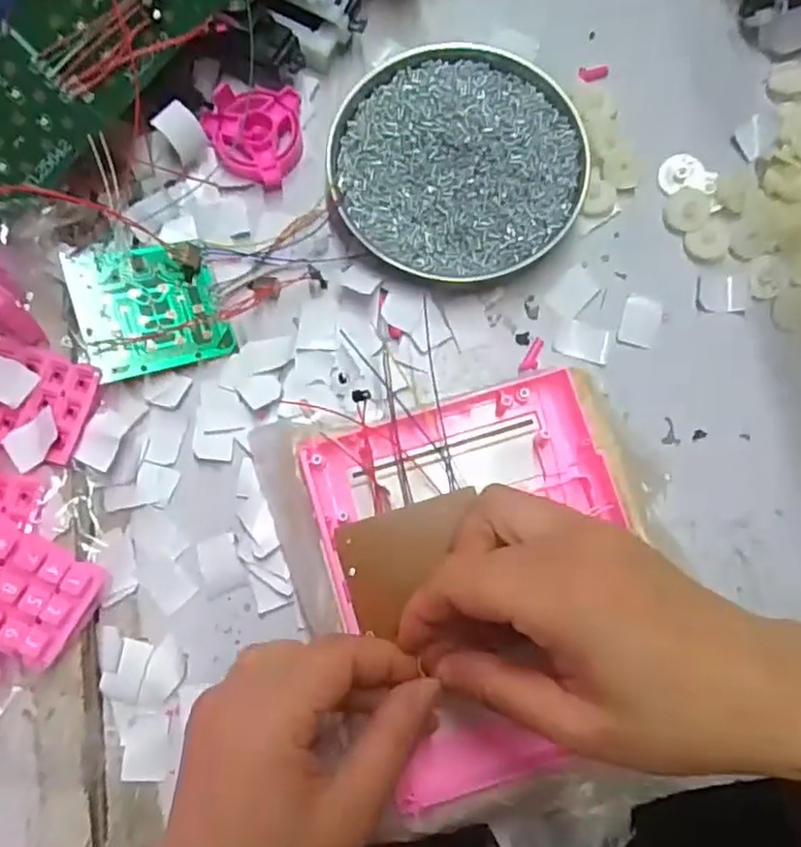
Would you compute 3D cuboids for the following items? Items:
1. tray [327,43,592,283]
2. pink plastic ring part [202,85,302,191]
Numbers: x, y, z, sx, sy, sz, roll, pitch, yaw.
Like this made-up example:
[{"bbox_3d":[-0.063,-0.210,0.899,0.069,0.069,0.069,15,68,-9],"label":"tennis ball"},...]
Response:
[{"bbox_3d":[0.030,-0.144,0.362,0.132,0.021,0.131,0,80,0],"label":"tray"},{"bbox_3d":[-0.081,-0.157,0.367,0.052,0.021,0.052,0,80,0],"label":"pink plastic ring part"}]

